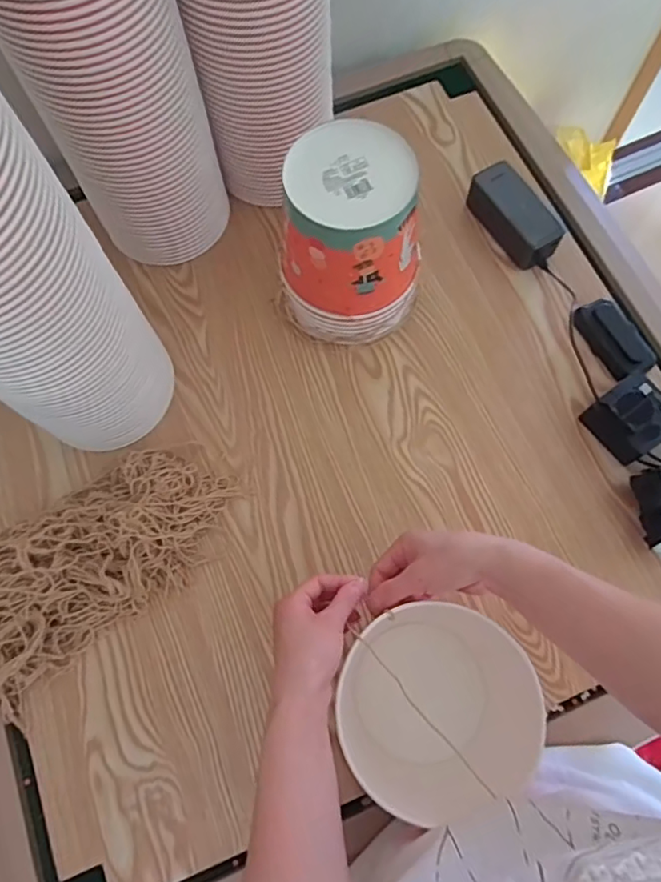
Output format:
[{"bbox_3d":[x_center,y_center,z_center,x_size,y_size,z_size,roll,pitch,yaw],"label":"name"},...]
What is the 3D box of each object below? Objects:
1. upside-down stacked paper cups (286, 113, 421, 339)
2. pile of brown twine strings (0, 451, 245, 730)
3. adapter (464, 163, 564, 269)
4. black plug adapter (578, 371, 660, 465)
[{"bbox_3d":[0.027,-0.214,0.622,0.138,0.193,0.139,0,73,1],"label":"upside-down stacked paper cups"},{"bbox_3d":[-0.254,0.123,0.589,0.163,0.069,0.314,41,78,12],"label":"pile of brown twine strings"},{"bbox_3d":[0.238,-0.286,0.722,0.057,0.052,0.135,-33,75,-9],"label":"adapter"},{"bbox_3d":[0.339,-0.026,0.632,0.073,0.060,0.076,-36,76,-10],"label":"black plug adapter"}]

